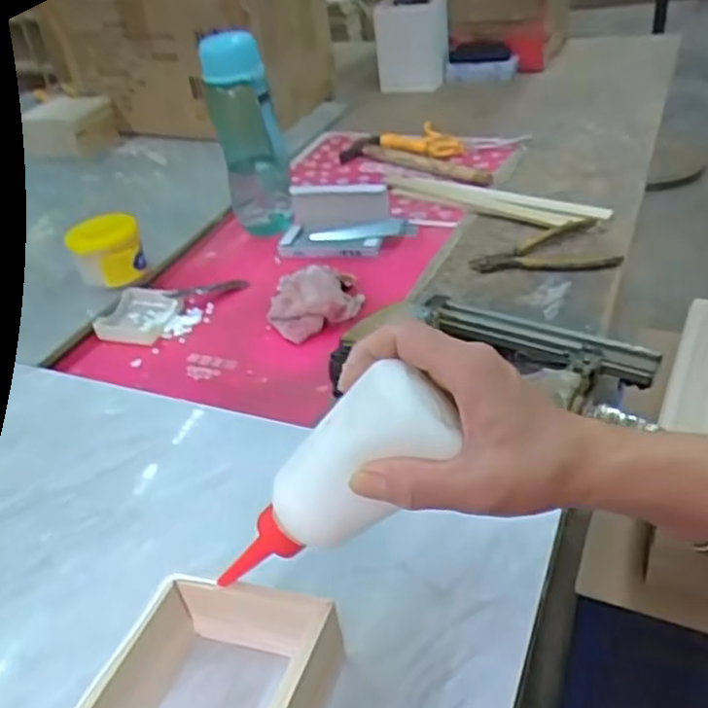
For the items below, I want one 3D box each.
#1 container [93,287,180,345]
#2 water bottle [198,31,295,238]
[{"bbox_3d":[-0.236,-0.044,0.761,0.077,0.023,0.081,4,38,14],"label":"container"},{"bbox_3d":[-0.127,-0.263,0.837,0.080,0.226,0.072,-12,36,-6],"label":"water bottle"}]

